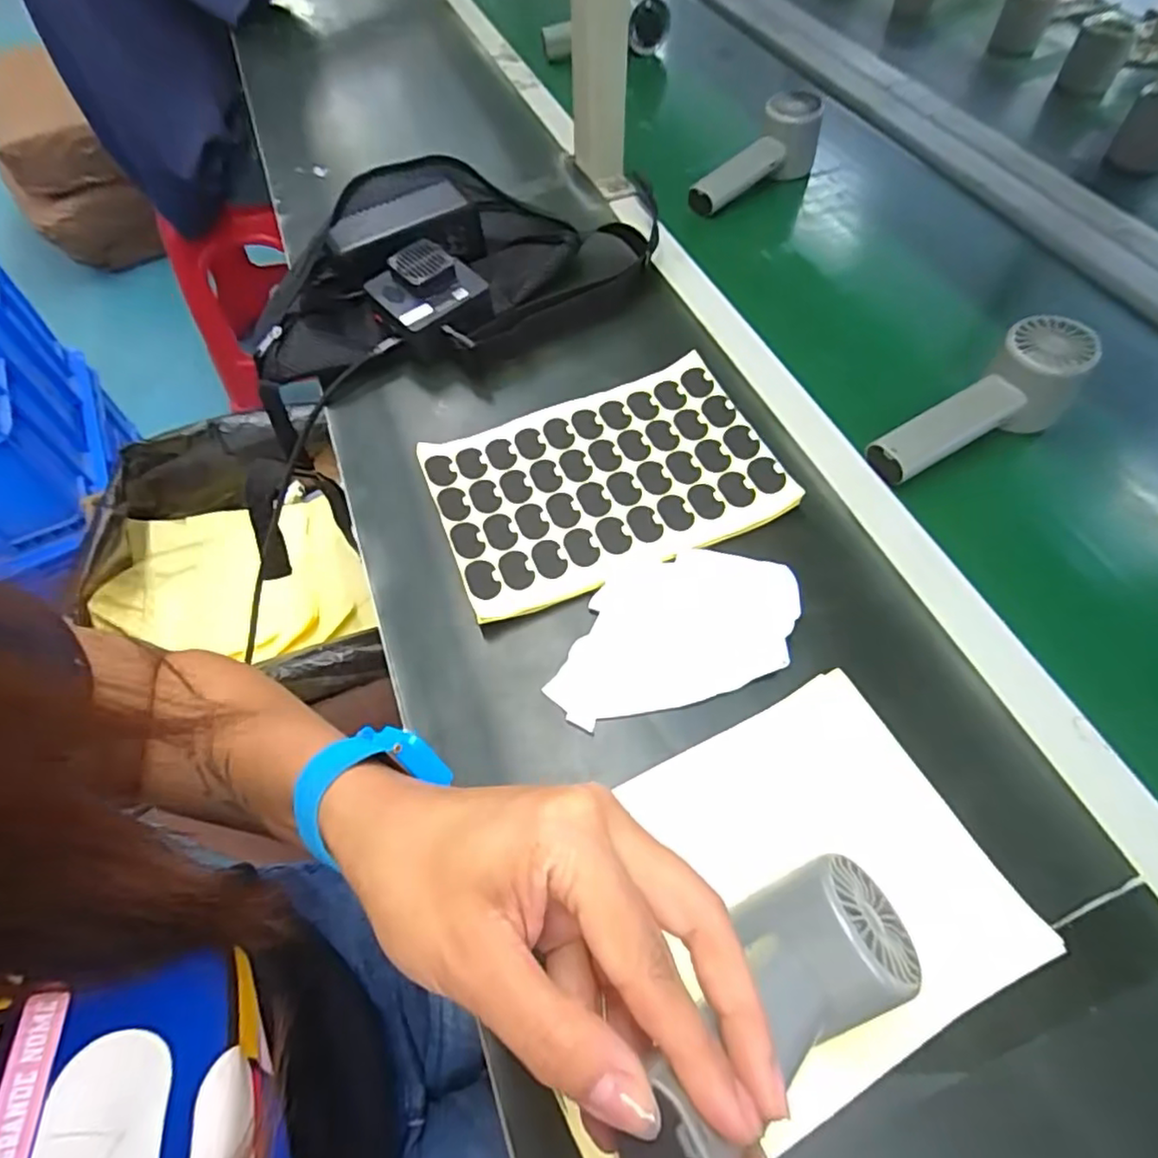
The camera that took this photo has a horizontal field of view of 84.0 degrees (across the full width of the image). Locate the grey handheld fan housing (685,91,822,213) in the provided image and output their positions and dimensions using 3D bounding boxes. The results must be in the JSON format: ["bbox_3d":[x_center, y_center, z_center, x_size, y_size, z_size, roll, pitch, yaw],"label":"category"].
[{"bbox_3d":[0.165,-0.405,0.618,0.160,0.056,0.050,-30,62,-16],"label":"grey handheld fan housing"}]

